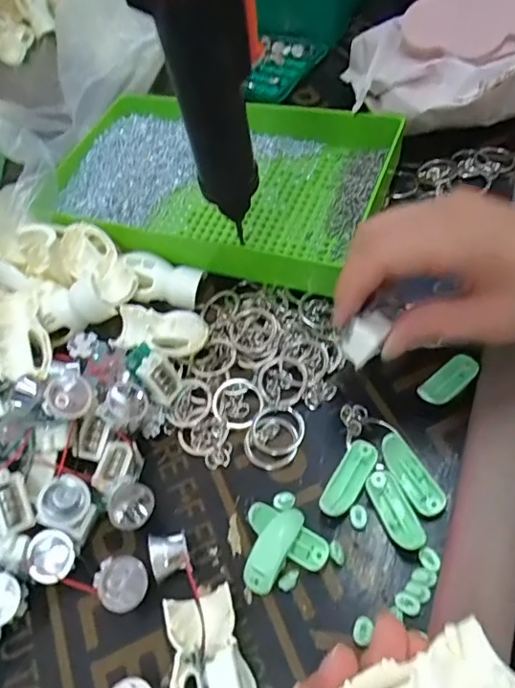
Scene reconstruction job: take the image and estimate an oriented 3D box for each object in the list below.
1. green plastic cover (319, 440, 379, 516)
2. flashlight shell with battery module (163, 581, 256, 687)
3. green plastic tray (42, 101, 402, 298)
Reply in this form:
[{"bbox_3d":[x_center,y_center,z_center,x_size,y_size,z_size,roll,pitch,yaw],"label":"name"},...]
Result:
[{"bbox_3d":[0.046,0.069,0.274,0.015,0.010,0.042,24,63,25],"label":"green plastic cover"},{"bbox_3d":[-0.021,0.140,0.230,0.033,0.018,0.066,-14,44,-5],"label":"flashlight shell with battery module"},{"bbox_3d":[-0.039,-0.127,0.390,0.244,0.033,0.155,15,60,21],"label":"green plastic tray"}]

